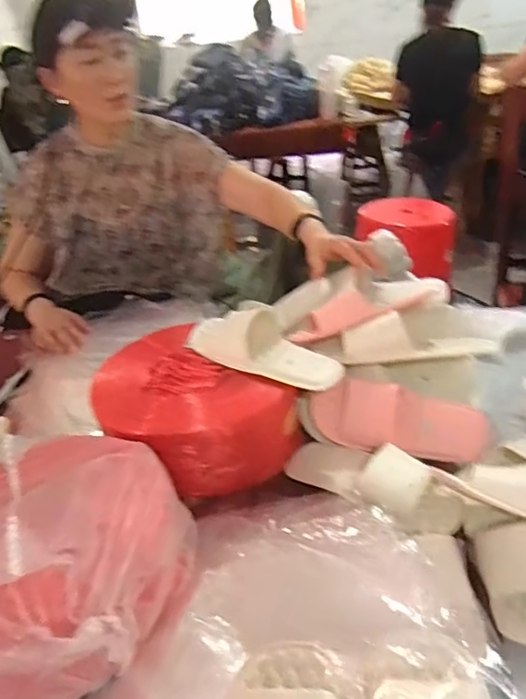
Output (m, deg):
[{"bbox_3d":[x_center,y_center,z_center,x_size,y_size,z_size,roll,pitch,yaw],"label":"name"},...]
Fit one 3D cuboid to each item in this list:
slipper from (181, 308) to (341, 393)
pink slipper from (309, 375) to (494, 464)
[{"bbox_3d":[-0.003,-0.004,0.791,0.227,0.069,0.093,15,39,31],"label":"slipper"},{"bbox_3d":[0.186,0.098,0.766,0.241,0.092,0.042,9,-9,7],"label":"pink slipper"}]

